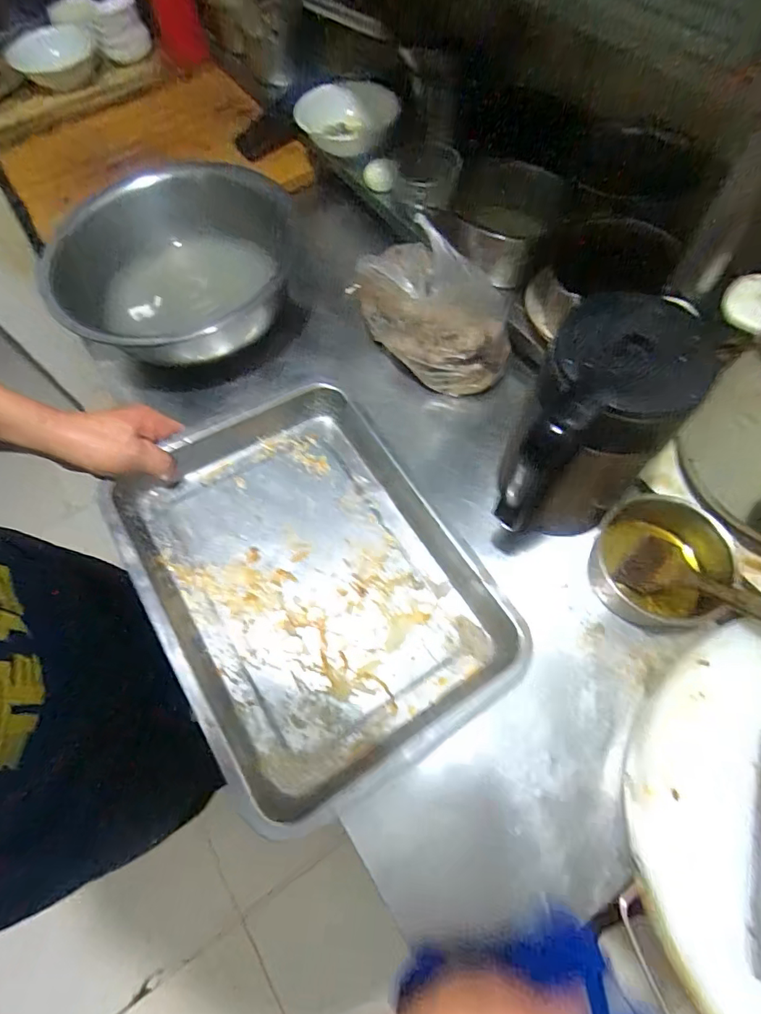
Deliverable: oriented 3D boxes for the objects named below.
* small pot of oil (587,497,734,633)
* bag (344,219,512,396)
[{"bbox_3d":[0.306,0.065,0.543,0.128,0.080,0.130,0,66,0],"label":"small pot of oil"},{"bbox_3d":[0.077,-0.255,0.646,0.107,0.133,0.204,-41,72,-17],"label":"bag"}]

